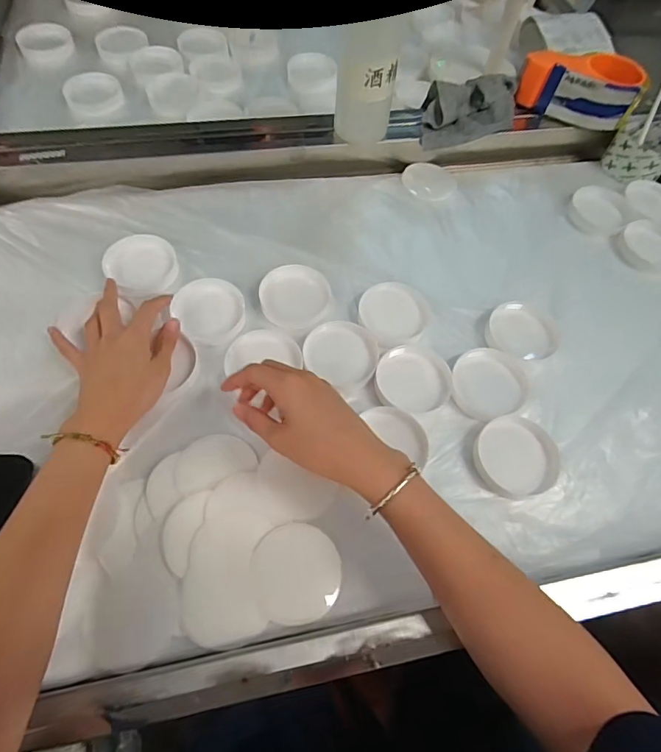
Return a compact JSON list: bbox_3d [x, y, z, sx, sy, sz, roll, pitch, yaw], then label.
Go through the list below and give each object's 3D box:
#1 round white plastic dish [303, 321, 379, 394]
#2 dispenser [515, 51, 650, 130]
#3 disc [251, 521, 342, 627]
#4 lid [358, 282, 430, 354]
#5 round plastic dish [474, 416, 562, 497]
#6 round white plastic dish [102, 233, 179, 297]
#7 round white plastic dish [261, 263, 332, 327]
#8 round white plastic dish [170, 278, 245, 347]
[{"bbox_3d":[0.013,-0.024,0.474,0.074,0.022,0.067,28,64,10],"label":"round white plastic dish"},{"bbox_3d":[0.345,-0.399,0.631,0.156,0.082,0.090,27,64,10],"label":"dispenser"},{"bbox_3d":[-0.027,0.162,0.375,0.070,0.010,0.075,2,63,-3],"label":"disc"},{"bbox_3d":[0.071,-0.069,0.492,0.075,0.011,0.071,2,63,-3],"label":"lid"},{"bbox_3d":[0.179,0.075,0.432,0.081,0.012,0.073,-16,65,-12],"label":"round plastic dish"},{"bbox_3d":[-0.212,-0.123,0.505,0.075,0.013,0.081,2,63,-3],"label":"round white plastic dish"},{"bbox_3d":[-0.040,-0.089,0.503,0.074,0.014,0.075,2,63,-3],"label":"round white plastic dish"},{"bbox_3d":[-0.131,-0.072,0.486,0.071,0.014,0.080,3,62,-2],"label":"round white plastic dish"}]

